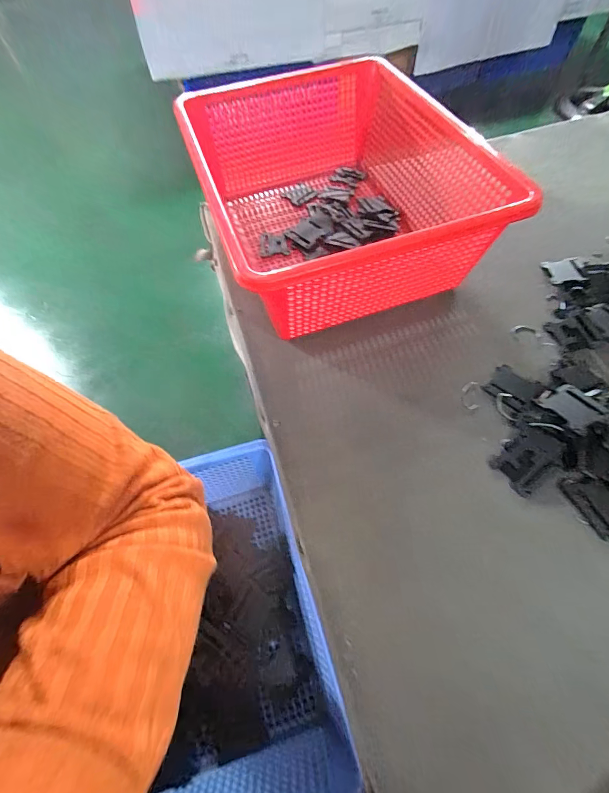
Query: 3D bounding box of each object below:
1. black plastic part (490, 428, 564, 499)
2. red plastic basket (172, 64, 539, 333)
[{"bbox_3d":[0.215,0.059,0.323,0.064,0.012,0.042,-39,67,-18],"label":"black plastic part"},{"bbox_3d":[0.033,-0.260,0.427,0.302,0.125,0.380,-19,63,-9],"label":"red plastic basket"}]

